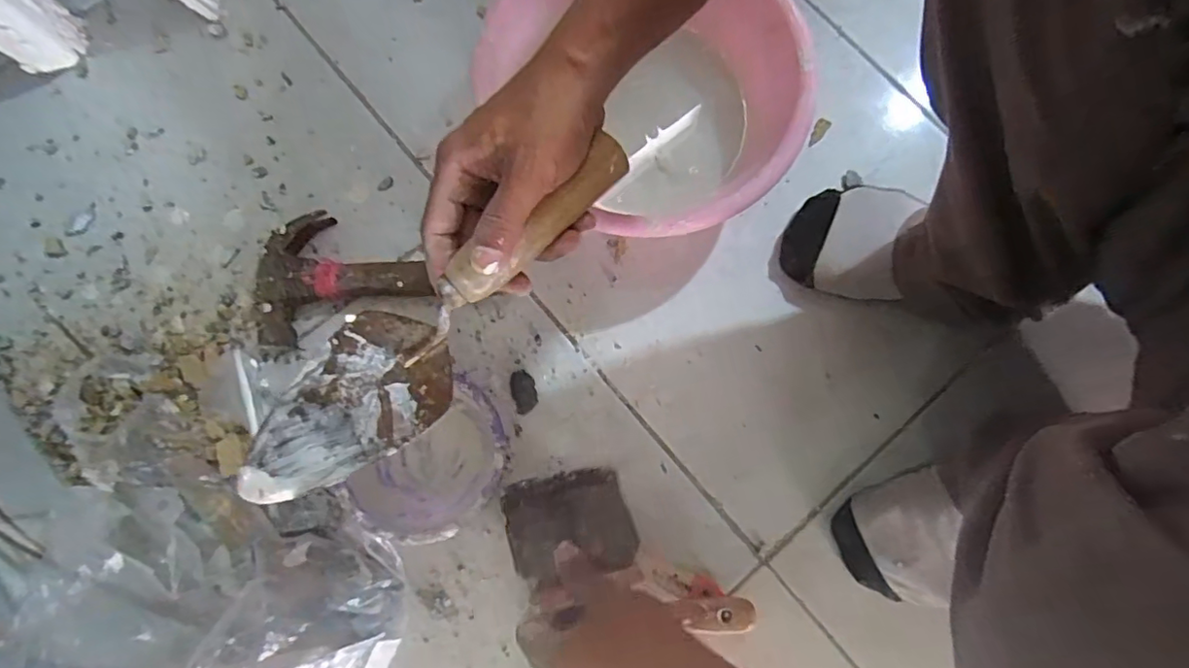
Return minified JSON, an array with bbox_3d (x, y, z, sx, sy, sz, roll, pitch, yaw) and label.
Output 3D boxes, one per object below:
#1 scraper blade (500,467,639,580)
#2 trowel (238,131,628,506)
[{"bbox_3d":[-0.018,0.146,0.458,0.103,0.006,0.078,2,57,-24],"label":"scraper blade"},{"bbox_3d":[-0.091,-0.011,0.338,0.278,0.039,0.083,-41,82,2],"label":"trowel"}]

